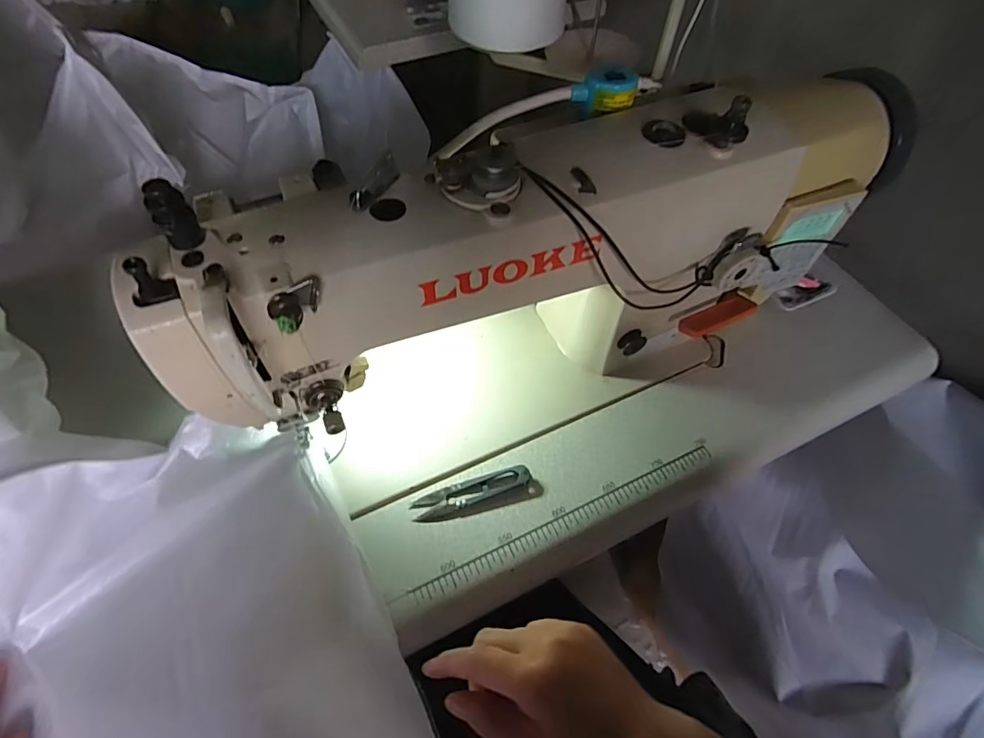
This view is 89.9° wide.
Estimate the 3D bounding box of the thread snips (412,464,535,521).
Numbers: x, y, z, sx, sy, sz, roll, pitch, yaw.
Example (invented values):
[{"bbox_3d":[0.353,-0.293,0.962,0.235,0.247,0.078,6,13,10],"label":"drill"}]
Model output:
[{"bbox_3d":[-0.017,0.103,0.419,0.102,0.008,0.022,-18,59,-13],"label":"thread snips"}]

